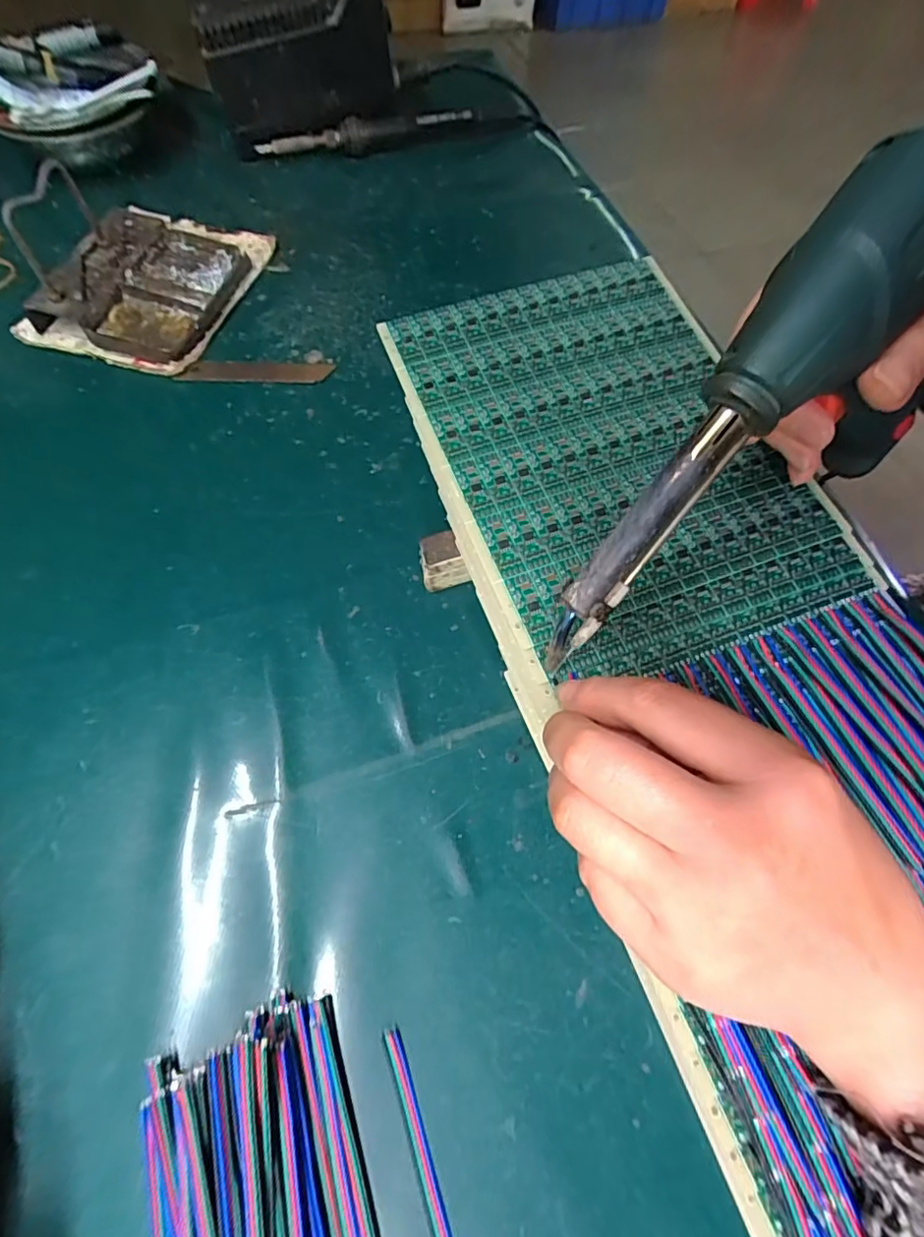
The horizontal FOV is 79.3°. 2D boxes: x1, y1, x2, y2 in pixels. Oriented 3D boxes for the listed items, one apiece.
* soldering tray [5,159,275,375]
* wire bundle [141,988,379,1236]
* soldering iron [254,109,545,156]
[{"bbox_3d":[-0.213,-0.245,0.366,0.121,0.060,0.150,14,64,5],"label":"soldering tray"},{"bbox_3d":[-0.067,0.192,0.177,0.070,0.023,0.105,-16,65,-10],"label":"wire bundle"},{"bbox_3d":[-0.048,-0.402,0.465,0.230,0.023,0.022,-14,65,-9],"label":"soldering iron"}]

